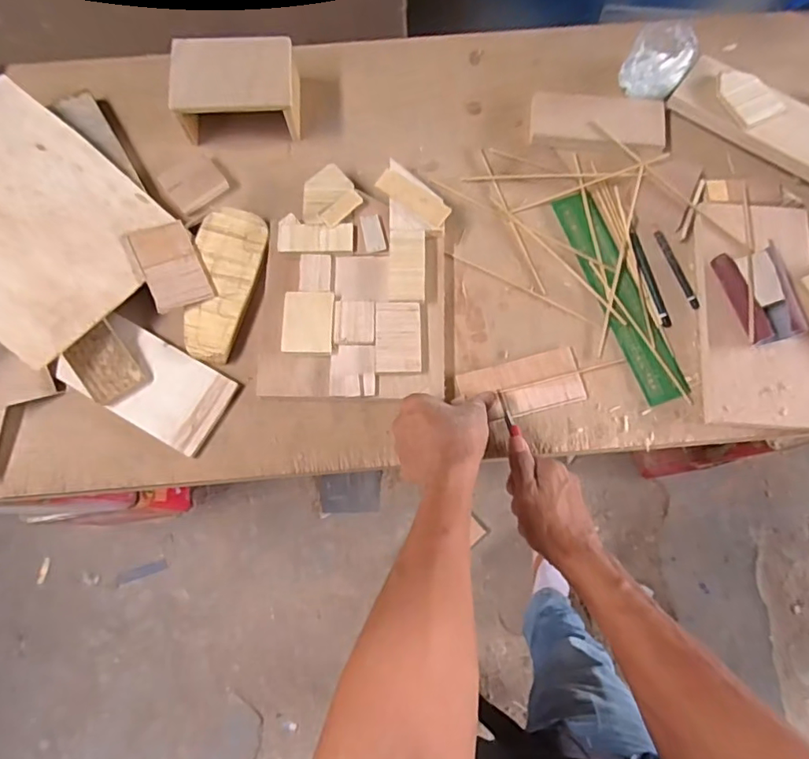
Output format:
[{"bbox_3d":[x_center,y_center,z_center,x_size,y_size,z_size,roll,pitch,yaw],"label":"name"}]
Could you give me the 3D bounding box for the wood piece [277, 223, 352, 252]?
[{"bbox_3d":[-0.095,-0.152,0.576,0.080,0.004,0.032,-1,80,-5],"label":"wood piece"}]

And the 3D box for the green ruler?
[{"bbox_3d":[0.236,-0.094,0.590,0.047,0.007,0.250,-21,78,-4],"label":"green ruler"}]

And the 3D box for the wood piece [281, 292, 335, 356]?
[{"bbox_3d":[-0.100,-0.058,0.561,0.052,0.016,0.067,0,75,1],"label":"wood piece"}]

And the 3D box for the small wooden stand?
[{"bbox_3d":[-0.189,-0.329,0.615,0.131,0.071,0.093,-5,75,-1],"label":"small wooden stand"}]

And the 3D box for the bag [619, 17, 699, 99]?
[{"bbox_3d":[0.297,-0.373,0.631,0.070,0.047,0.068,31,77,8],"label":"bag"}]

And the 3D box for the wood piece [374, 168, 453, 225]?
[{"bbox_3d":[0.010,-0.197,0.586,0.085,0.005,0.030,32,88,5],"label":"wood piece"}]

